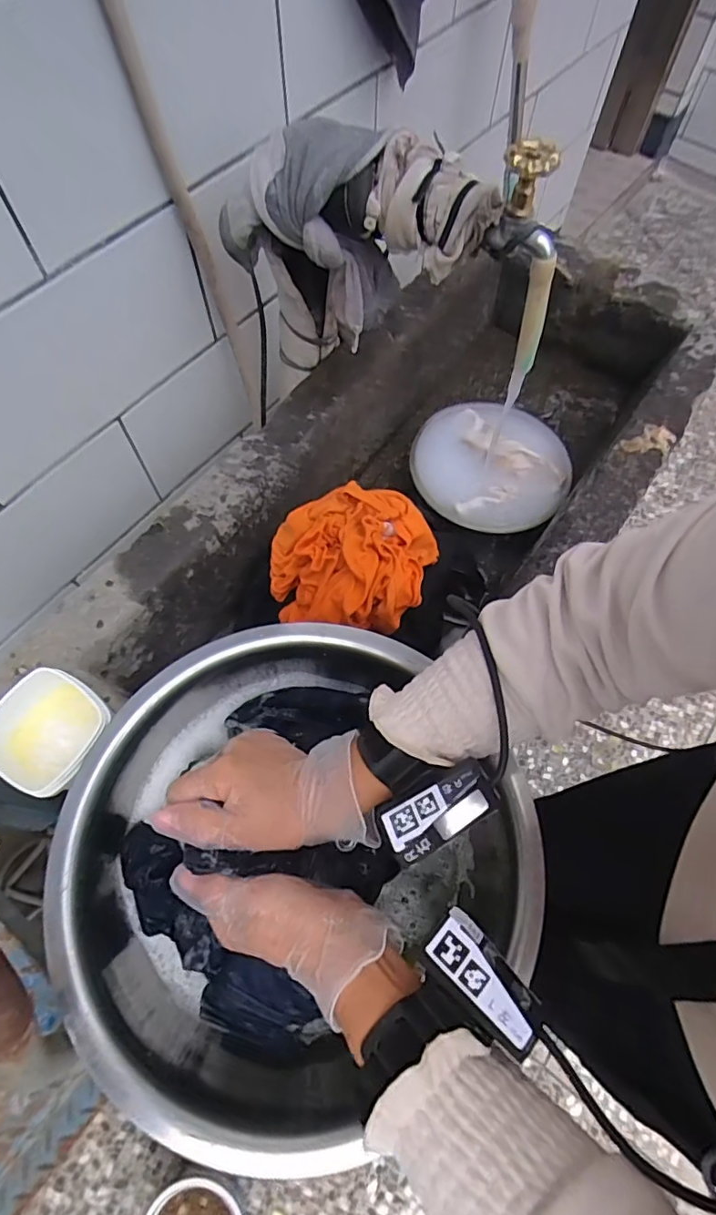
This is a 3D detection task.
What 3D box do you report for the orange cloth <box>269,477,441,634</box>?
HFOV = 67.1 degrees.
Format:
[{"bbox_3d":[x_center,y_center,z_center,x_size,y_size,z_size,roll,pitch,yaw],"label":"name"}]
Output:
[{"bbox_3d":[-0.011,-0.063,0.656,0.192,0.093,0.191,19,66,8],"label":"orange cloth"}]

